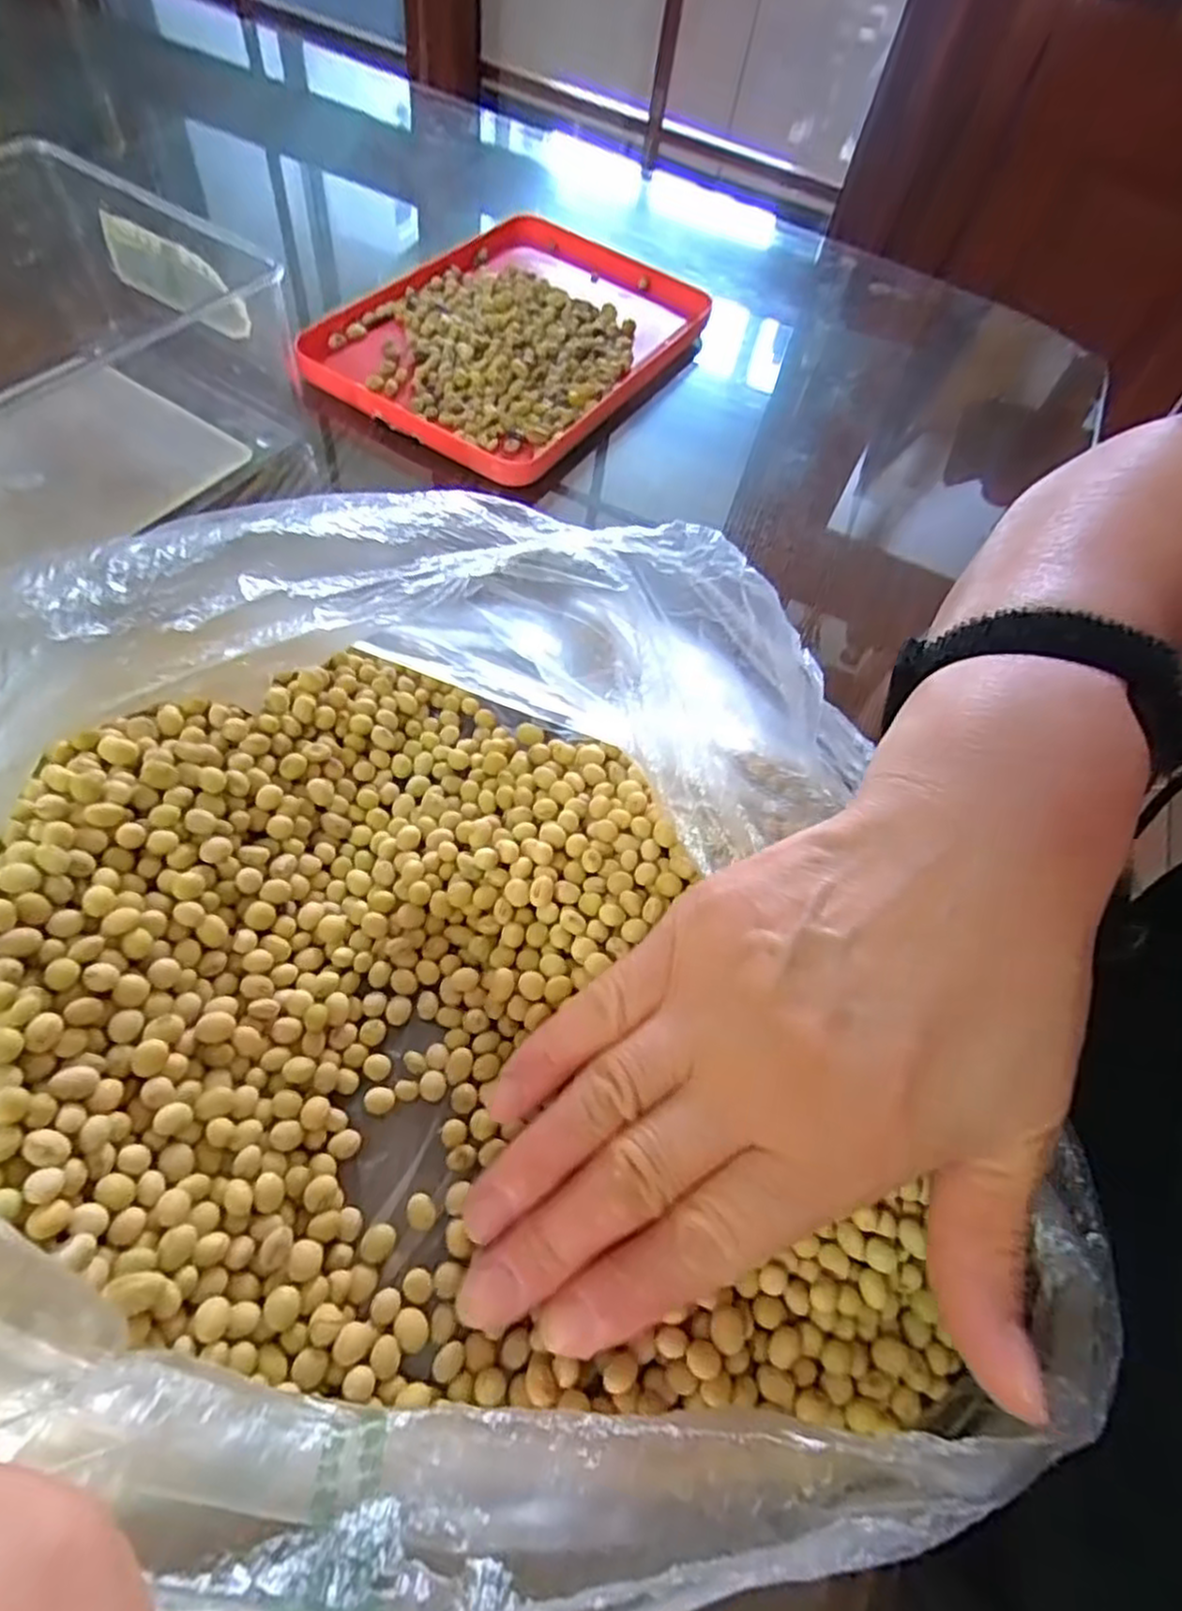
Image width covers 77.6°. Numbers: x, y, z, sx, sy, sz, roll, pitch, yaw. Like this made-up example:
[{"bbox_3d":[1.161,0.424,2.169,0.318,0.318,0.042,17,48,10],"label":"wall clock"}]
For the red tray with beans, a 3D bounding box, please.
[{"bbox_3d":[-0.036,-0.245,0.381,0.141,0.016,0.201,27,62,11],"label":"red tray with beans"}]

